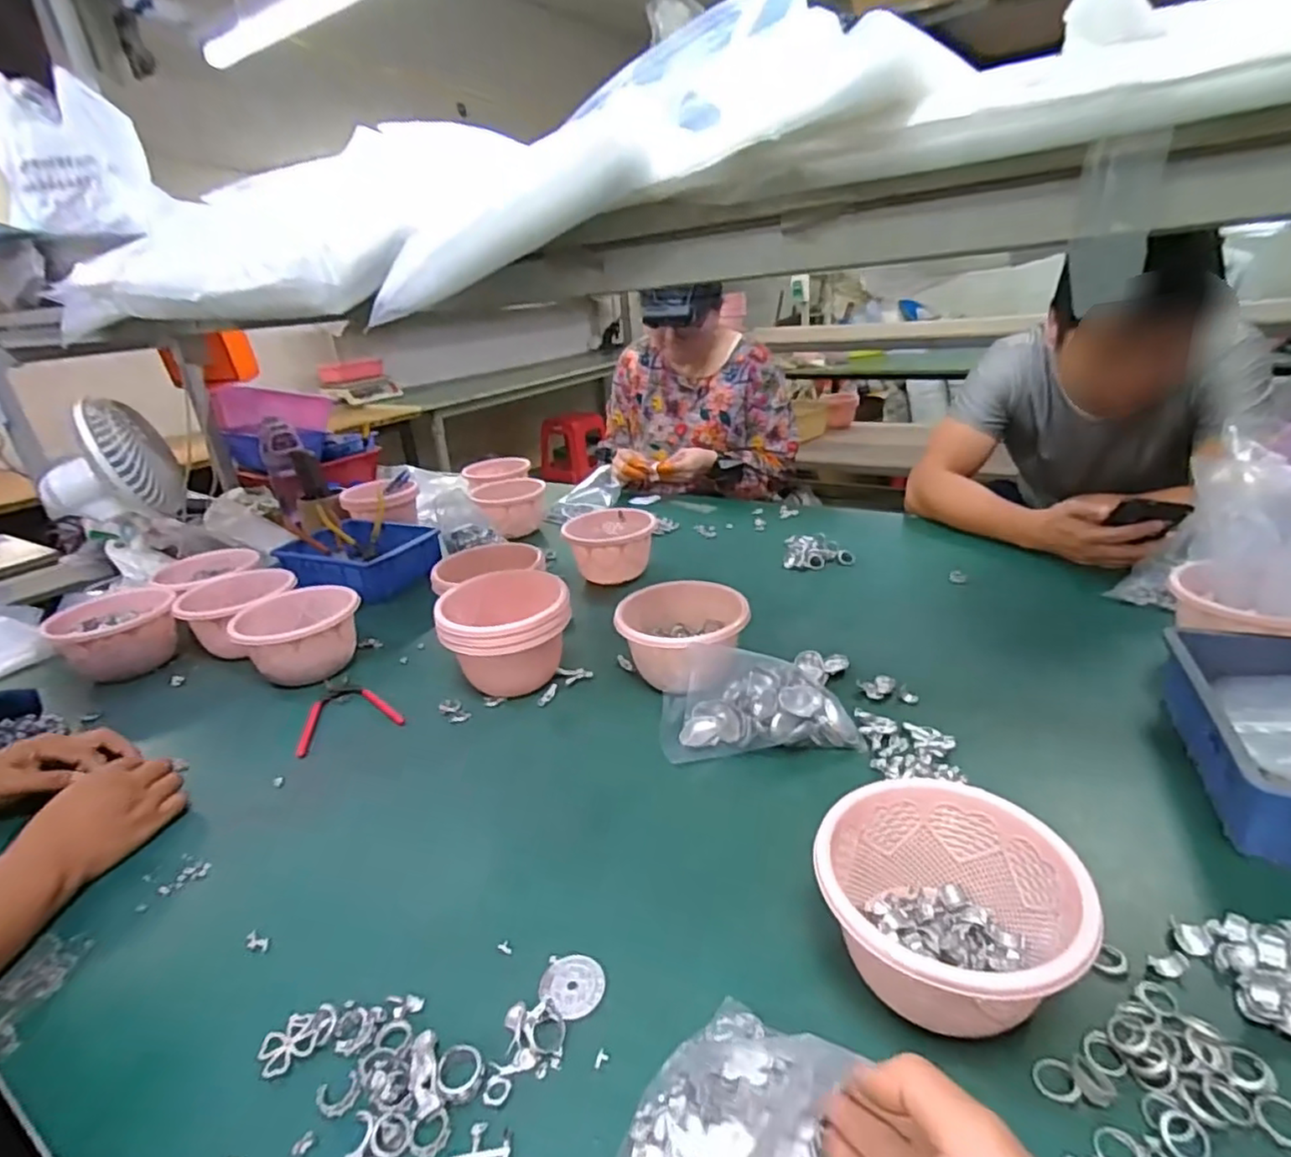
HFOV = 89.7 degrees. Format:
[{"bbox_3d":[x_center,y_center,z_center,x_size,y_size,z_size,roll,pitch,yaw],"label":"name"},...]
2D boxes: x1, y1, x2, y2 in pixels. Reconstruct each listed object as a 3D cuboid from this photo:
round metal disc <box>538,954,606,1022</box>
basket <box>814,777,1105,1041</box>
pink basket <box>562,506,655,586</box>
[{"bbox_3d":[-0.048,0.272,0.435,0.041,0.009,0.041,-5,24,2],"label":"round metal disc"},{"bbox_3d":[0.189,0.209,0.418,0.144,0.091,0.132,-5,24,2],"label":"basket"},{"bbox_3d":[-0.055,-0.051,1.058,0.148,0.082,0.148,-5,24,3],"label":"pink basket"}]

